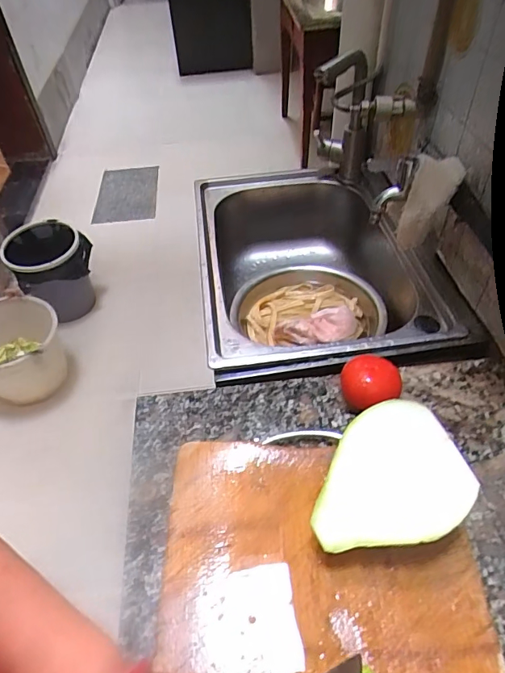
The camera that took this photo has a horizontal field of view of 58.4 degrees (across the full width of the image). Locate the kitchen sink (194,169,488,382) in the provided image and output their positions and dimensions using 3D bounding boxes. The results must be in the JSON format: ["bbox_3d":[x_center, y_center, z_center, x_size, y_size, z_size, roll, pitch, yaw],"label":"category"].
[{"bbox_3d":[0.109,-0.094,0.855,0.388,0.192,0.513,-7,49,-2],"label":"kitchen sink"}]

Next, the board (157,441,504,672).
[{"bbox_3d":[0.062,0.276,0.392,0.290,0.022,0.385,-2,49,3],"label":"board"}]

